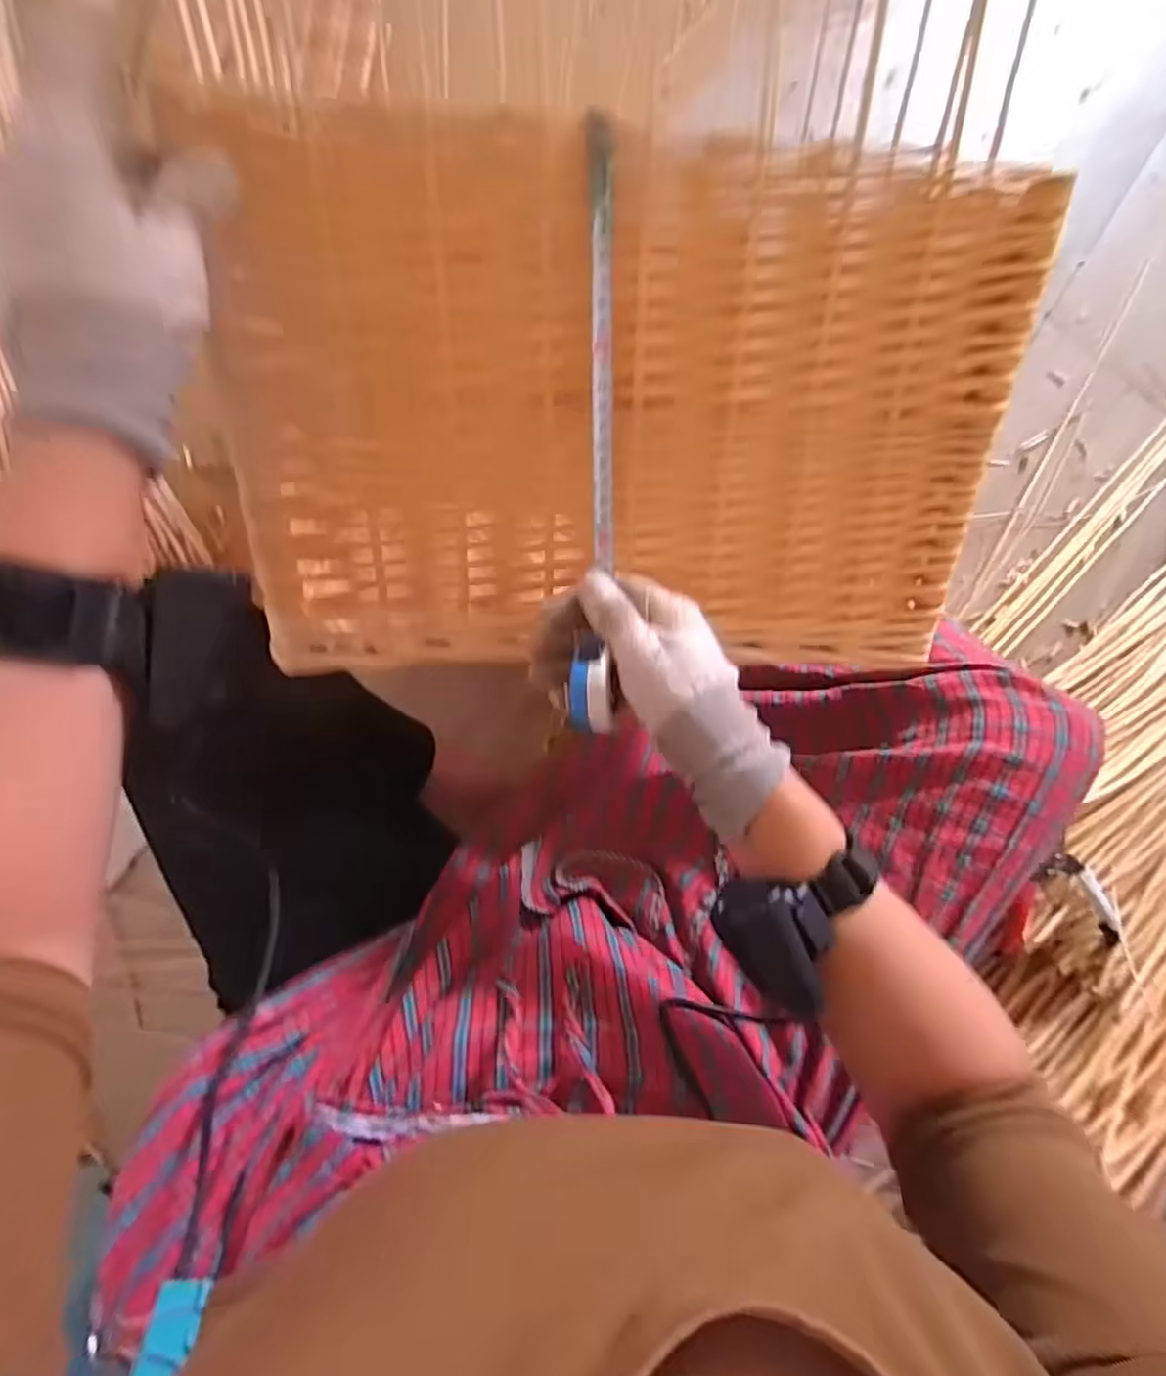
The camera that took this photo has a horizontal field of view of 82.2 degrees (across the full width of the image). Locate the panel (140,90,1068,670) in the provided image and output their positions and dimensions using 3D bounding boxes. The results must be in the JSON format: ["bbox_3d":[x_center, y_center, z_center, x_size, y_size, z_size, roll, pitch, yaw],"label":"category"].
[{"bbox_3d":[0.031,-0.146,0.393,0.440,0.023,0.282,-1,117,-8],"label":"panel"}]

